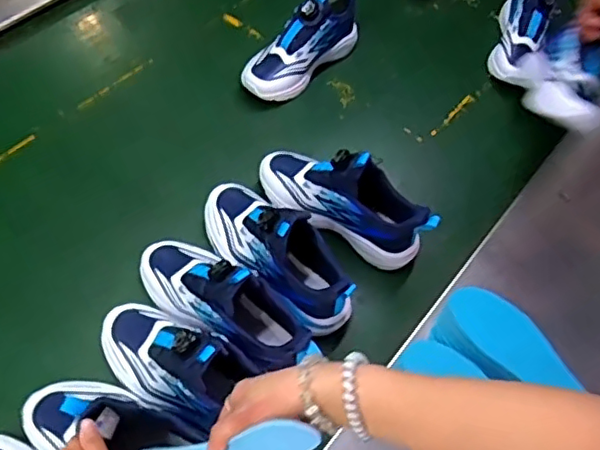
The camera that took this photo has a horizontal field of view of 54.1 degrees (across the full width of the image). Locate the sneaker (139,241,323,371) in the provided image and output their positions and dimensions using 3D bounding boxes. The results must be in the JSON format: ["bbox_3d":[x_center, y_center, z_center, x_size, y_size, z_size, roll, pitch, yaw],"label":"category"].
[{"bbox_3d":[-0.089,0.092,0.710,0.250,0.151,0.097,28,60,10],"label":"sneaker"}]

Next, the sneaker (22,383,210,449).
[{"bbox_3d":[-0.170,0.213,0.589,0.245,0.130,0.083,20,60,8],"label":"sneaker"}]

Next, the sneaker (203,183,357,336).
[{"bbox_3d":[-0.029,0.020,0.727,0.090,0.127,0.243,-38,70,-26],"label":"sneaker"}]

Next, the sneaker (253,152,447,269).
[{"bbox_3d":[0.058,-0.046,0.773,0.243,0.123,0.074,28,59,10],"label":"sneaker"}]

